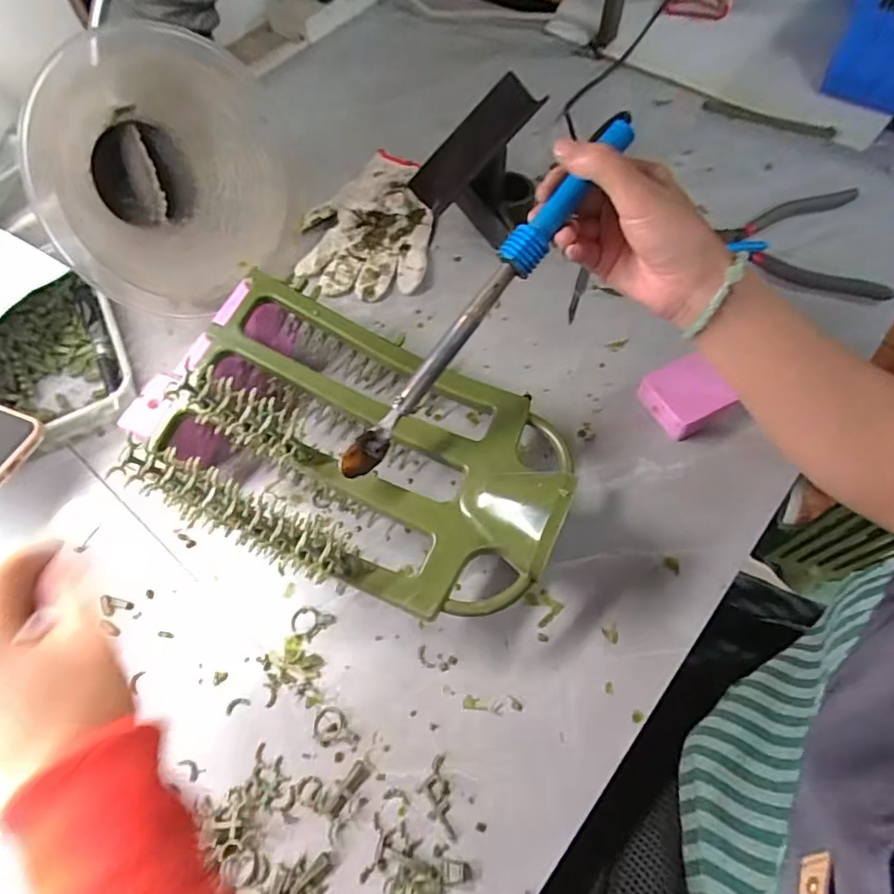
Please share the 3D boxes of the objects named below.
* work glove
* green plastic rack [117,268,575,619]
[{"bbox_3d":[-0.082,-0.243,0.582,0.133,0.021,0.198,5,63,5],"label":"work glove"},{"bbox_3d":[-0.070,-0.010,0.385,0.318,0.047,0.192,24,66,14],"label":"green plastic rack"}]

